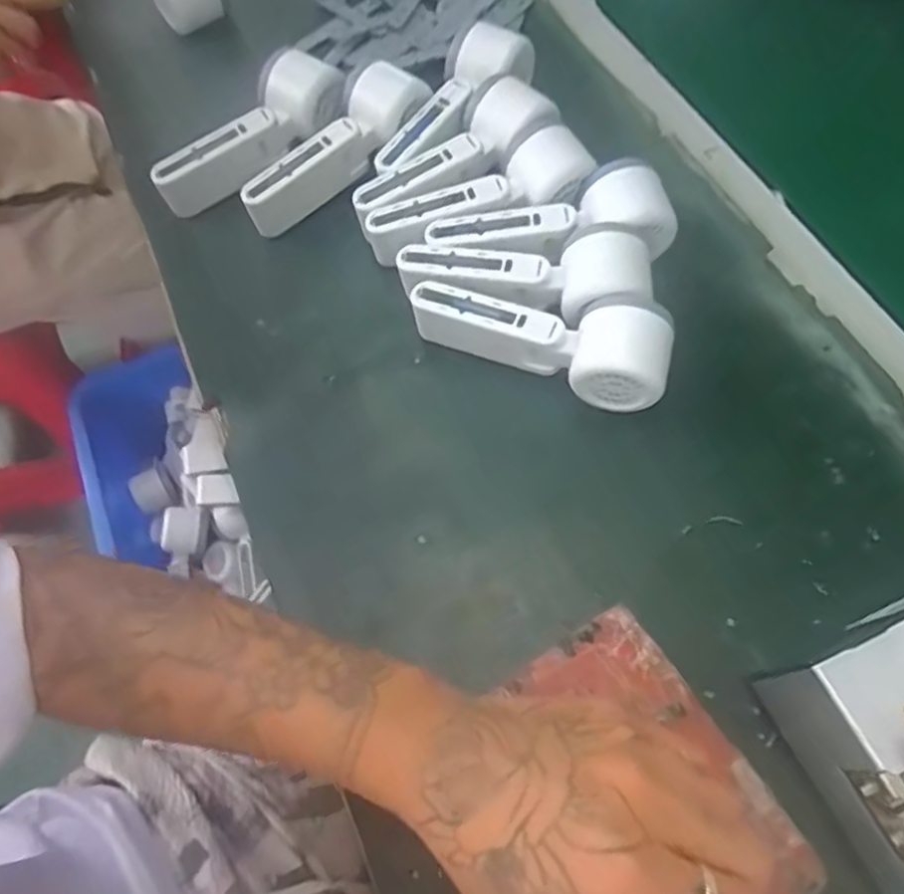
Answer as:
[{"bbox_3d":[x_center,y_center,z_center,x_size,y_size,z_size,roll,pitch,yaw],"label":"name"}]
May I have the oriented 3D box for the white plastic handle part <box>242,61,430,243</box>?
[{"bbox_3d":[-0.085,-0.221,0.488,0.164,0.049,0.053,-43,70,-2],"label":"white plastic handle part"}]

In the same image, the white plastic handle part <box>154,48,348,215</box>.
[{"bbox_3d":[-0.156,-0.239,0.499,0.153,0.057,0.048,-31,68,-12],"label":"white plastic handle part"}]

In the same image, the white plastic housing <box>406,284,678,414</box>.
[{"bbox_3d":[0.053,-0.068,0.420,0.163,0.056,0.055,11,66,7],"label":"white plastic housing"}]

